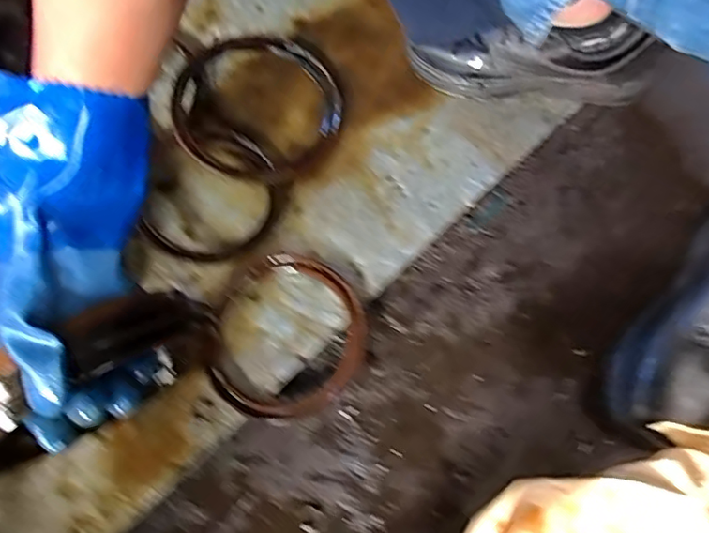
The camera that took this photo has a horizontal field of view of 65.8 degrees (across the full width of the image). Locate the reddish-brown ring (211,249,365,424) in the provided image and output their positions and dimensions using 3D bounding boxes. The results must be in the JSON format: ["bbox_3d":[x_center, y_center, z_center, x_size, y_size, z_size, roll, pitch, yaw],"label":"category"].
[{"bbox_3d":[-0.069,0.068,0.548,0.155,0.030,0.164,0,76,2],"label":"reddish-brown ring"}]

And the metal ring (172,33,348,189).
[{"bbox_3d":[-0.111,-0.185,0.623,0.191,0.038,0.190,0,76,2],"label":"metal ring"}]

